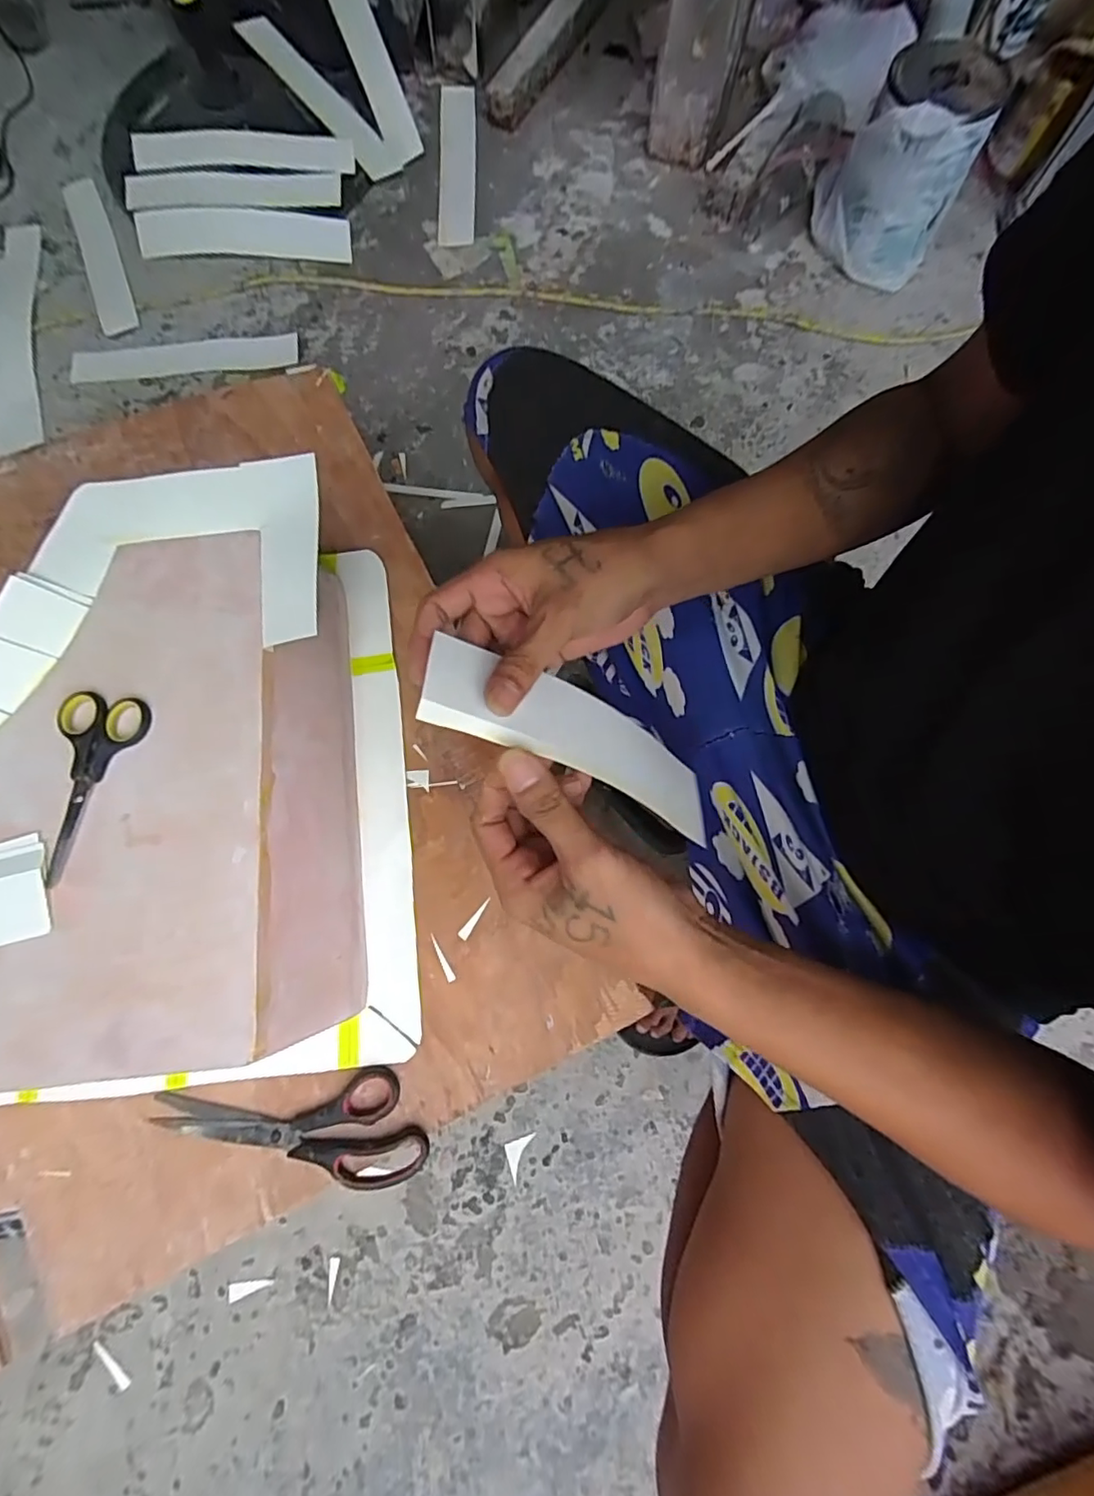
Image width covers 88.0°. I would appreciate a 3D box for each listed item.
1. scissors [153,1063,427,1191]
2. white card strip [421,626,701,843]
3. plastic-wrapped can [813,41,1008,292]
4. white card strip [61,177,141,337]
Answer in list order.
[{"bbox_3d":[-0.219,0.325,0.478,0.233,0.015,0.087,-4,78,-1],"label":"scissors"},{"bbox_3d":[0.023,-0.005,0.326,0.195,0.012,0.062,26,48,-25],"label":"white card strip"},{"bbox_3d":[0.538,-0.893,0.870,0.192,0.215,0.185,0,78,0],"label":"plastic-wrapped can"},{"bbox_3d":[-0.770,-0.855,0.974,0.064,0.011,0.361,-22,79,-5],"label":"white card strip"}]

